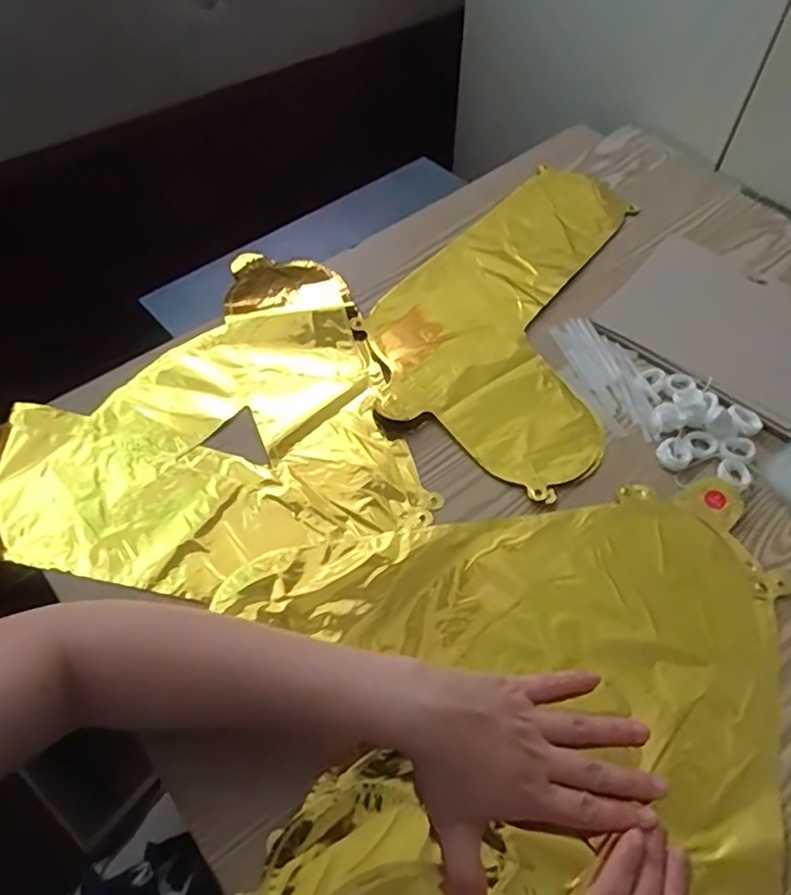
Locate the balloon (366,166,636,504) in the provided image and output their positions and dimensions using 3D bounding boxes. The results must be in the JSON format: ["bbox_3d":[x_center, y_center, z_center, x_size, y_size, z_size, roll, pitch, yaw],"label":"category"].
[{"bbox_3d":[0.137,-0.143,0.602,0.230,0.009,0.391,29,59,19],"label":"balloon"}]

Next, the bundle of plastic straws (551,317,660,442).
[{"bbox_3d":[0.181,-0.063,0.546,0.057,0.009,0.137,-18,57,-13],"label":"bundle of plastic straws"}]

